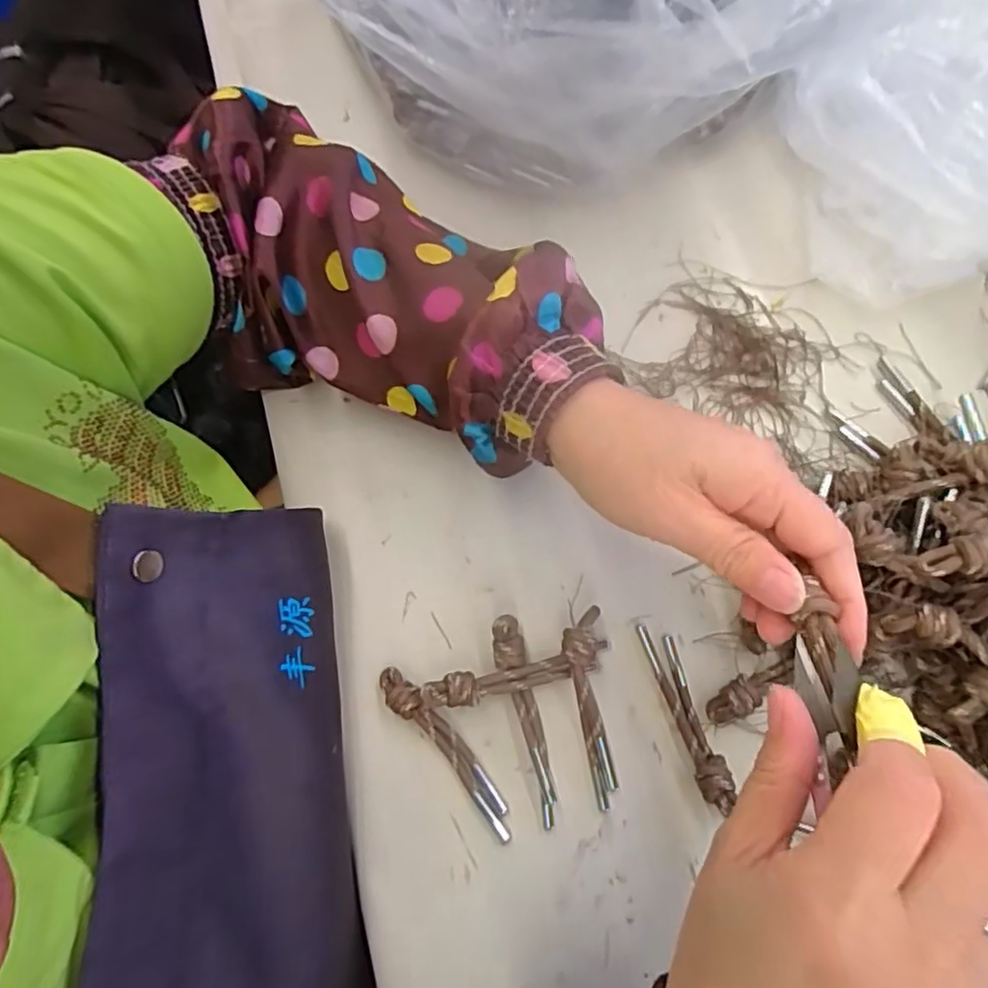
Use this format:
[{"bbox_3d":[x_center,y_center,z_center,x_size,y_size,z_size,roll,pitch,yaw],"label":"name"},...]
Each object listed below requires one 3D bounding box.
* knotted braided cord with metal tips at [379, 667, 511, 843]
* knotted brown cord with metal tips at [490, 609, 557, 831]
[{"bbox_3d":[-0.022,0.118,0.290,0.015,0.015,0.092,-42,72,-8],"label":"knotted braided cord with metal tips"},{"bbox_3d":[0.014,0.104,0.290,0.015,0.020,0.091,-14,70,1],"label":"knotted brown cord with metal tips"}]

